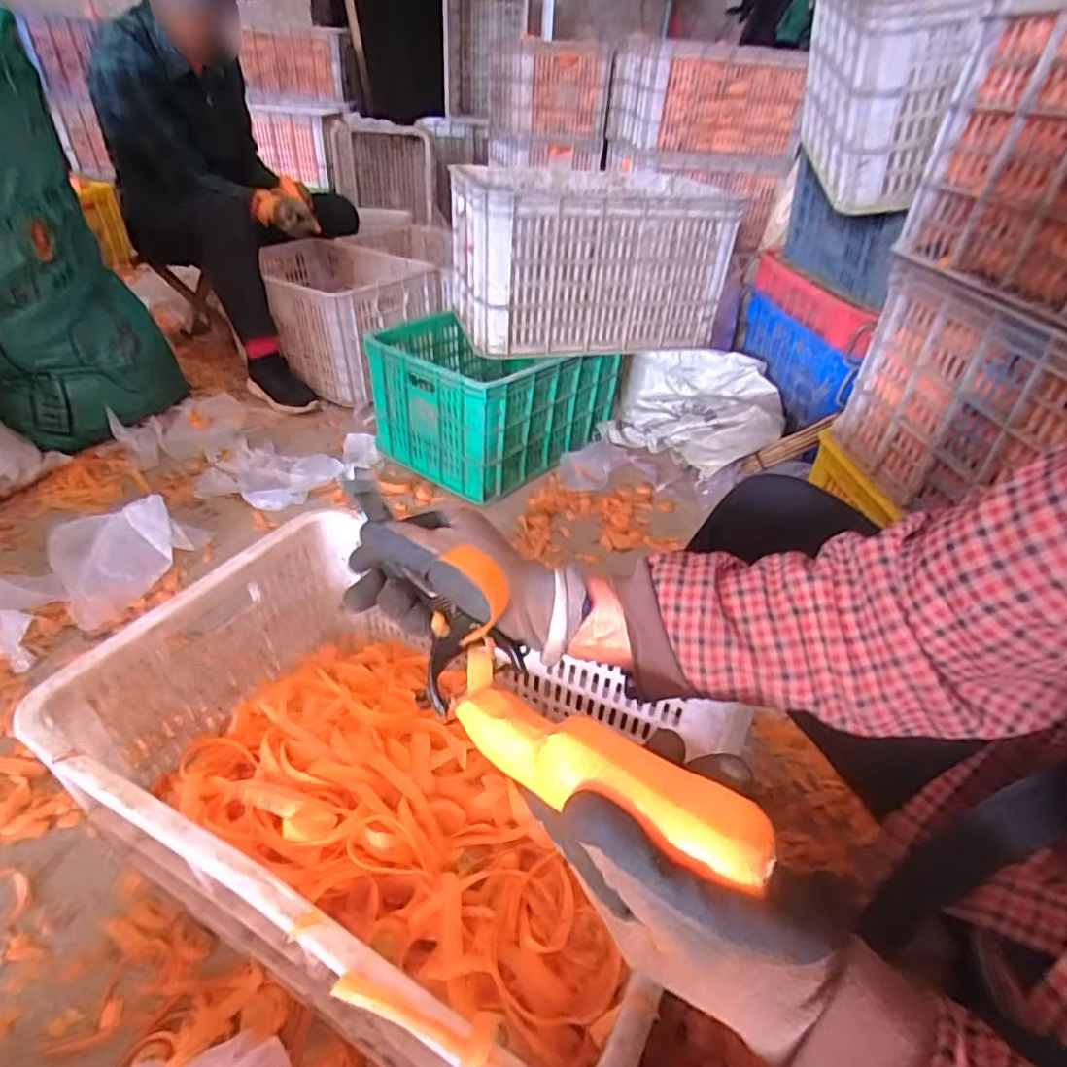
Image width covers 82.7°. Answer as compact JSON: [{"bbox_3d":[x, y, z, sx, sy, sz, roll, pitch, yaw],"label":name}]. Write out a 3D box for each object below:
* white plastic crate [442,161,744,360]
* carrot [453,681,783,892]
[{"bbox_3d":[0.097,-0.562,1.244,0.484,0.271,0.334,-7,38,-14],"label":"white plastic crate"},{"bbox_3d":[0.026,0.112,0.299,0.173,0.035,0.039,10,33,38],"label":"carrot"}]

